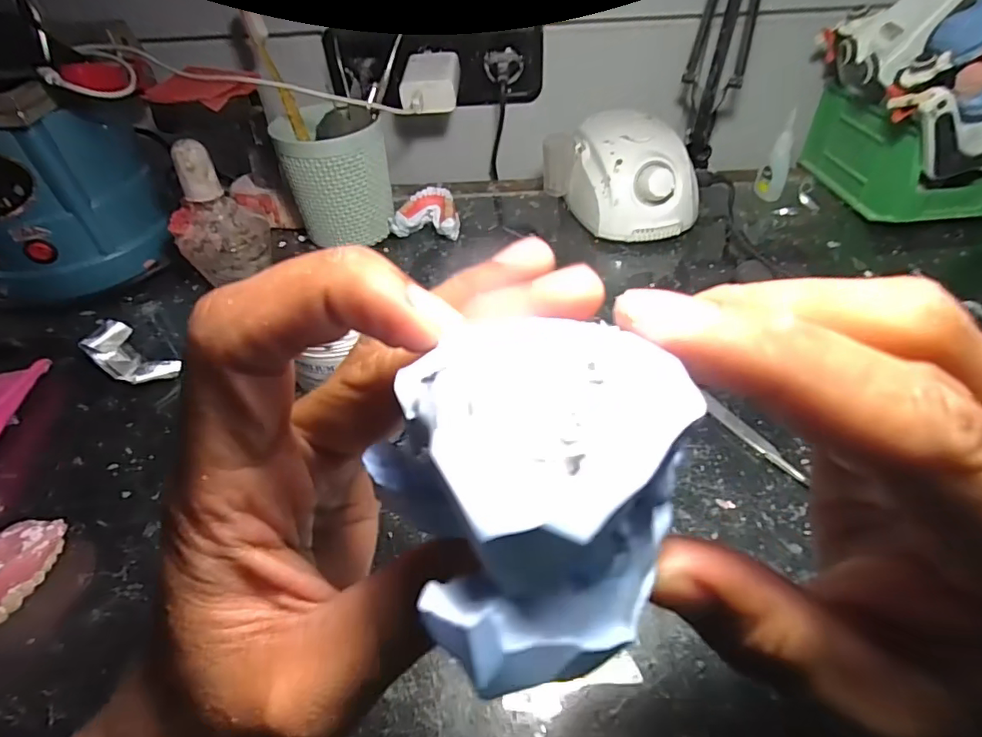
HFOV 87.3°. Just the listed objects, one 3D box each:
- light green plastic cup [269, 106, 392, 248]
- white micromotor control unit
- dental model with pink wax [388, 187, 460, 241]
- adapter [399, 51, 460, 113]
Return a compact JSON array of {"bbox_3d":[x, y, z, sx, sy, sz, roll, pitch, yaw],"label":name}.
[{"bbox_3d":[-0.141,-0.175,0.485,0.092,0.116,0.080,-12,45,-9],"label":"light green plastic cup"},{"bbox_3d":[0.132,-0.187,0.503,0.095,0.083,0.130,-13,46,-10],"label":"white micromotor control unit"},{"bbox_3d":[-0.066,-0.149,0.510,0.065,0.035,0.055,-7,45,-3],"label":"dental model with pink wax"},{"bbox_3d":[-0.060,-0.286,0.514,0.056,0.033,0.088,-2,45,1],"label":"adapter"}]

